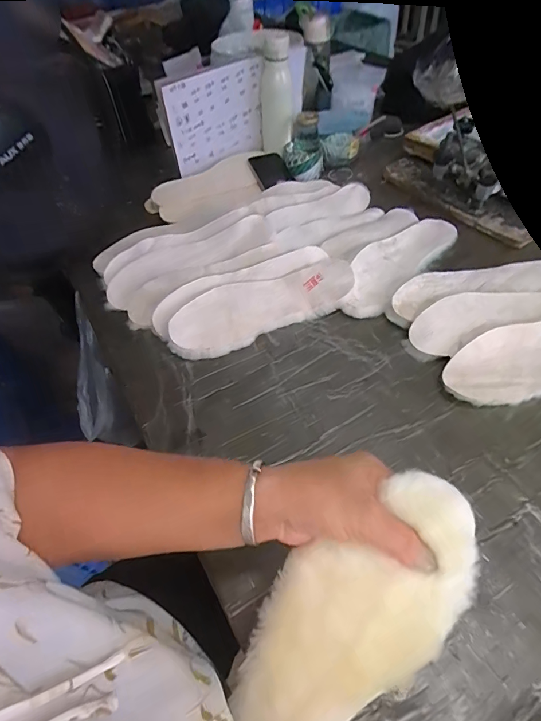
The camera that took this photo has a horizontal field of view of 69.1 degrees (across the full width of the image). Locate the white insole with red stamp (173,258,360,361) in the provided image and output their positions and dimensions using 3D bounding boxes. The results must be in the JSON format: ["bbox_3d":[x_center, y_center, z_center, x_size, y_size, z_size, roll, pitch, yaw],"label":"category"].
[{"bbox_3d":[-0.014,-0.085,0.582,0.275,0.030,0.099,-22,72,-13],"label":"white insole with red stamp"}]

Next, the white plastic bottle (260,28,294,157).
[{"bbox_3d":[0.014,-0.531,0.804,0.067,0.215,0.057,-3,52,1],"label":"white plastic bottle"}]

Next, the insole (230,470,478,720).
[{"bbox_3d":[0.043,0.189,0.270,0.096,0.027,0.254,38,97,28],"label":"insole"}]

